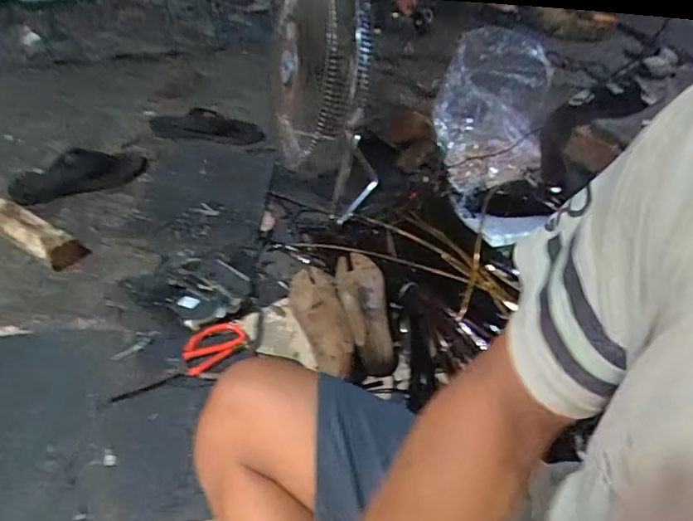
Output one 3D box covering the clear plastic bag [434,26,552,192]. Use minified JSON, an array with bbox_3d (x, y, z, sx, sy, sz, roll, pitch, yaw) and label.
[{"bbox_3d":[0.349,-0.359,1.170,0.240,0.255,0.338,21,40,15],"label":"clear plastic bag"}]

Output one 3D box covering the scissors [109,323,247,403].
[{"bbox_3d":[-0.229,0.146,0.723,0.060,0.008,0.199,30,45,26],"label":"scissors"}]

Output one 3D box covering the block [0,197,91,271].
[{"bbox_3d":[-0.602,-0.064,0.925,0.289,0.050,0.070,24,42,19],"label":"block"}]

